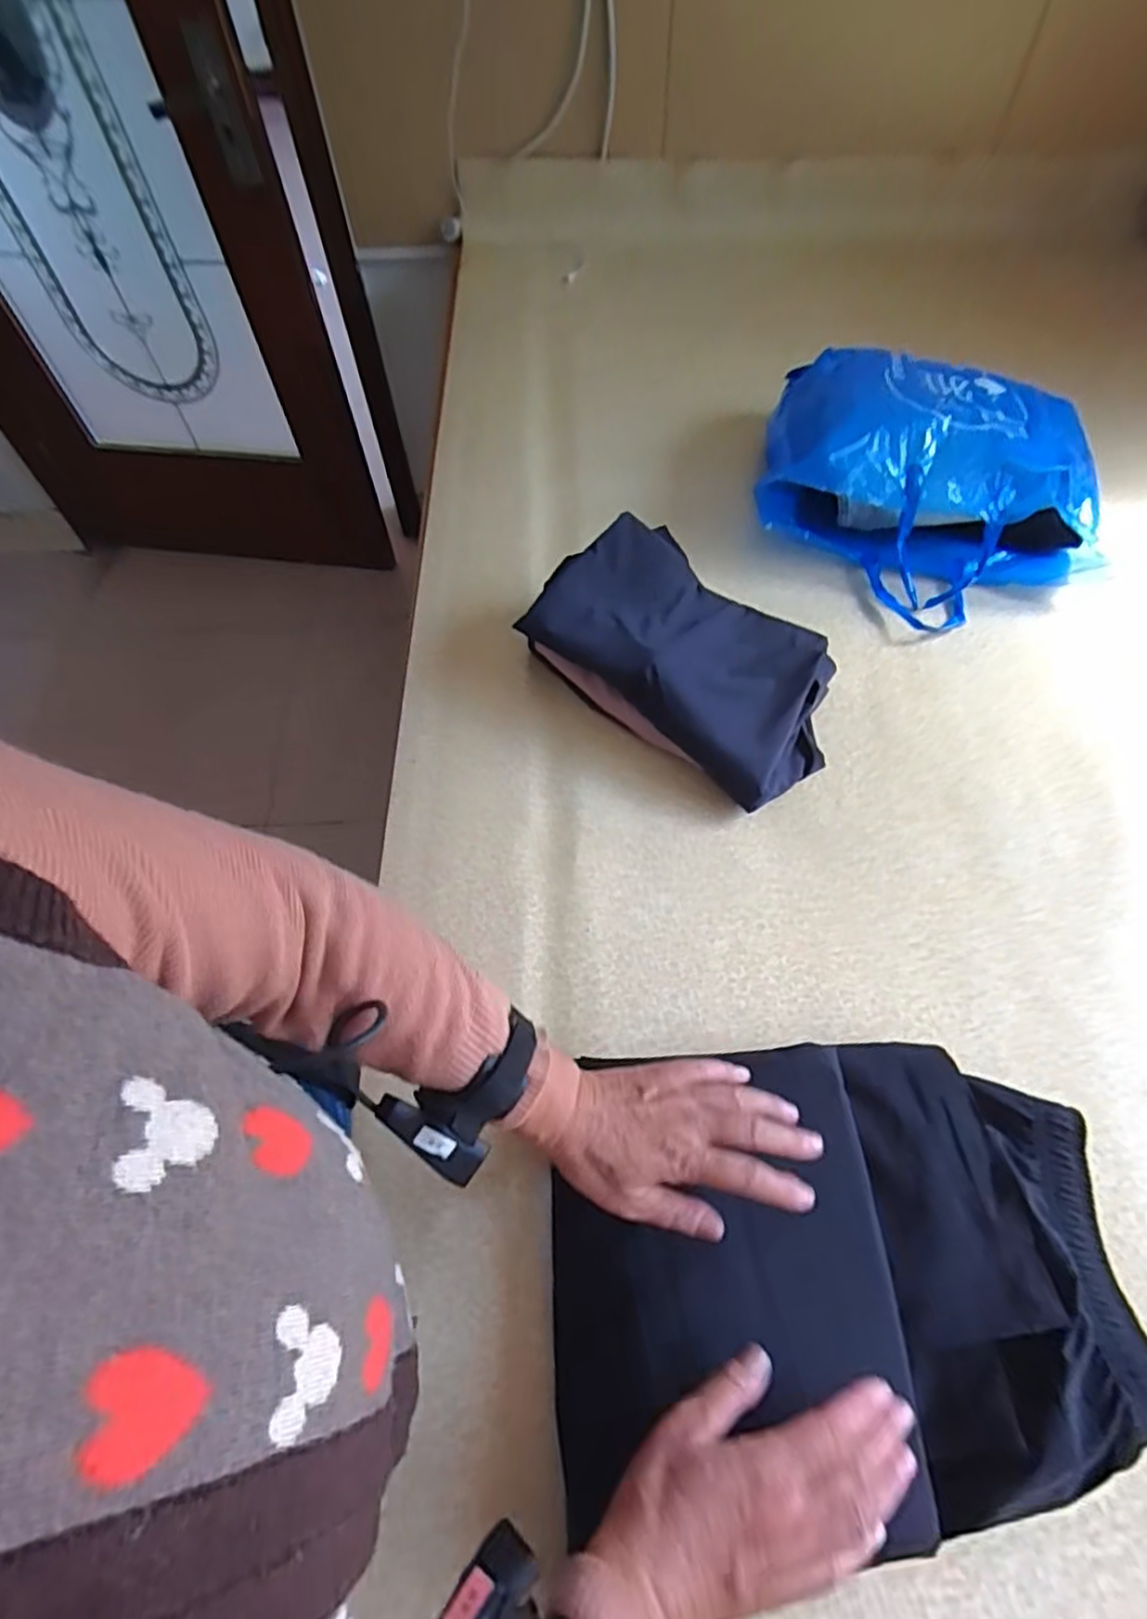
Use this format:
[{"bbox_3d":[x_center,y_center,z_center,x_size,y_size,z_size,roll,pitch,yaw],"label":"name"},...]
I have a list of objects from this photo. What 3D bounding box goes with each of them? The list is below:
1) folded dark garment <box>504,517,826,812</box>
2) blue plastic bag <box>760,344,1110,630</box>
[{"bbox_3d":[0.123,-0.161,0.772,0.318,0.108,0.186,36,66,20],"label":"folded dark garment"},{"bbox_3d":[0.460,-0.415,0.912,0.428,0.144,0.360,15,60,9],"label":"blue plastic bag"}]

